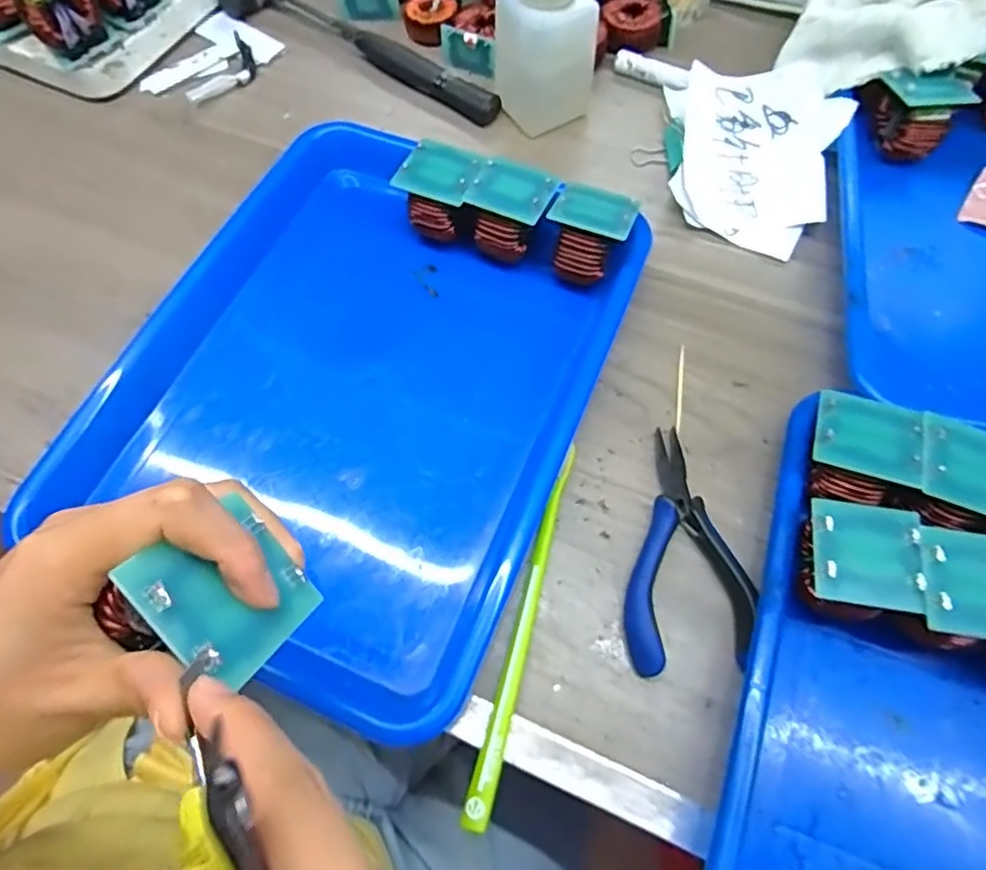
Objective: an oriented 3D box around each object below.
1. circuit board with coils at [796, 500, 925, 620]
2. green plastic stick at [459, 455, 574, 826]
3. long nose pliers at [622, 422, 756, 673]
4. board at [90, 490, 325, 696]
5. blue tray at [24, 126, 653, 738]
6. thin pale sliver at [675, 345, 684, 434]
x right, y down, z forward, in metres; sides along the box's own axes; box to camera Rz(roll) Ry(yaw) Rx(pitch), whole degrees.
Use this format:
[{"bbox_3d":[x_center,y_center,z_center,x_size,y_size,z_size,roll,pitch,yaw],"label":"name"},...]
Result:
[{"bbox_3d":[0.162,0.060,0.292,0.051,0.045,0.045,8,65,5],"label":"circuit board with coils"},{"bbox_3d":[0.016,0.088,0.305,0.011,0.016,0.181,13,66,8],"label":"green plastic stick"},{"bbox_3d":[0.102,0.055,0.312,0.055,0.027,0.128,15,66,8],"label":"long nose pliers"},{"bbox_3d":[-0.085,0.051,0.184,0.043,0.031,0.046,54,31,-8],"label":"board"},{"bbox_3d":[-0.075,-0.033,0.358,0.249,0.028,0.313,22,67,11],"label":"blue tray"},{"bbox_3d":[0.110,-0.028,0.366,0.004,0.004,0.059,9,65,6],"label":"thin pale sliver"}]

